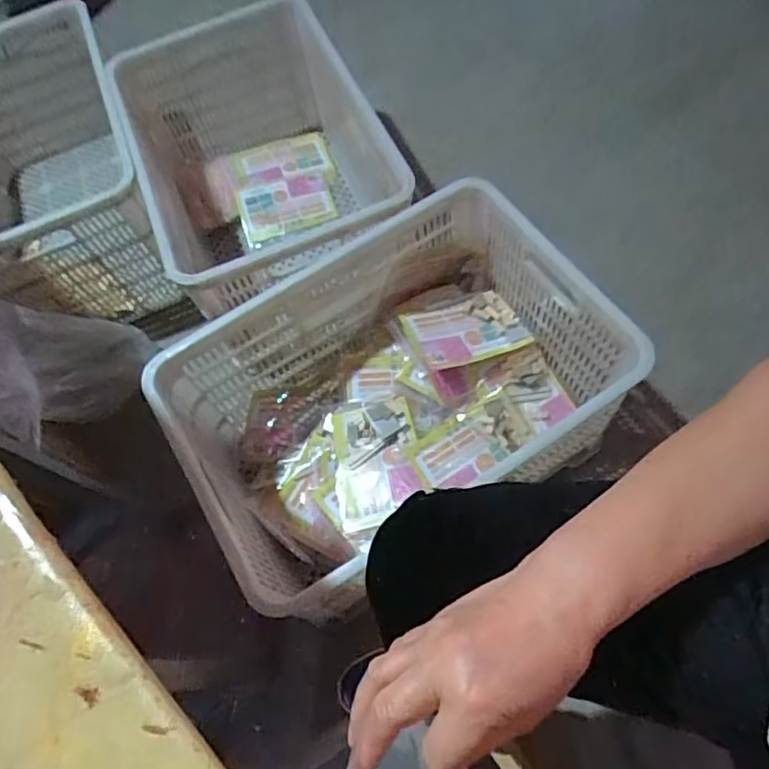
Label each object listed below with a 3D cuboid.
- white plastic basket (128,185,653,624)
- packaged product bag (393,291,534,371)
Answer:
[{"bbox_3d":[0.016,0.027,0.971,0.615,0.300,0.440,-32,65,-8],"label":"white plastic basket"},{"bbox_3d":[0.136,-0.096,1.043,0.209,0.027,0.126,-17,58,-24],"label":"packaged product bag"}]

